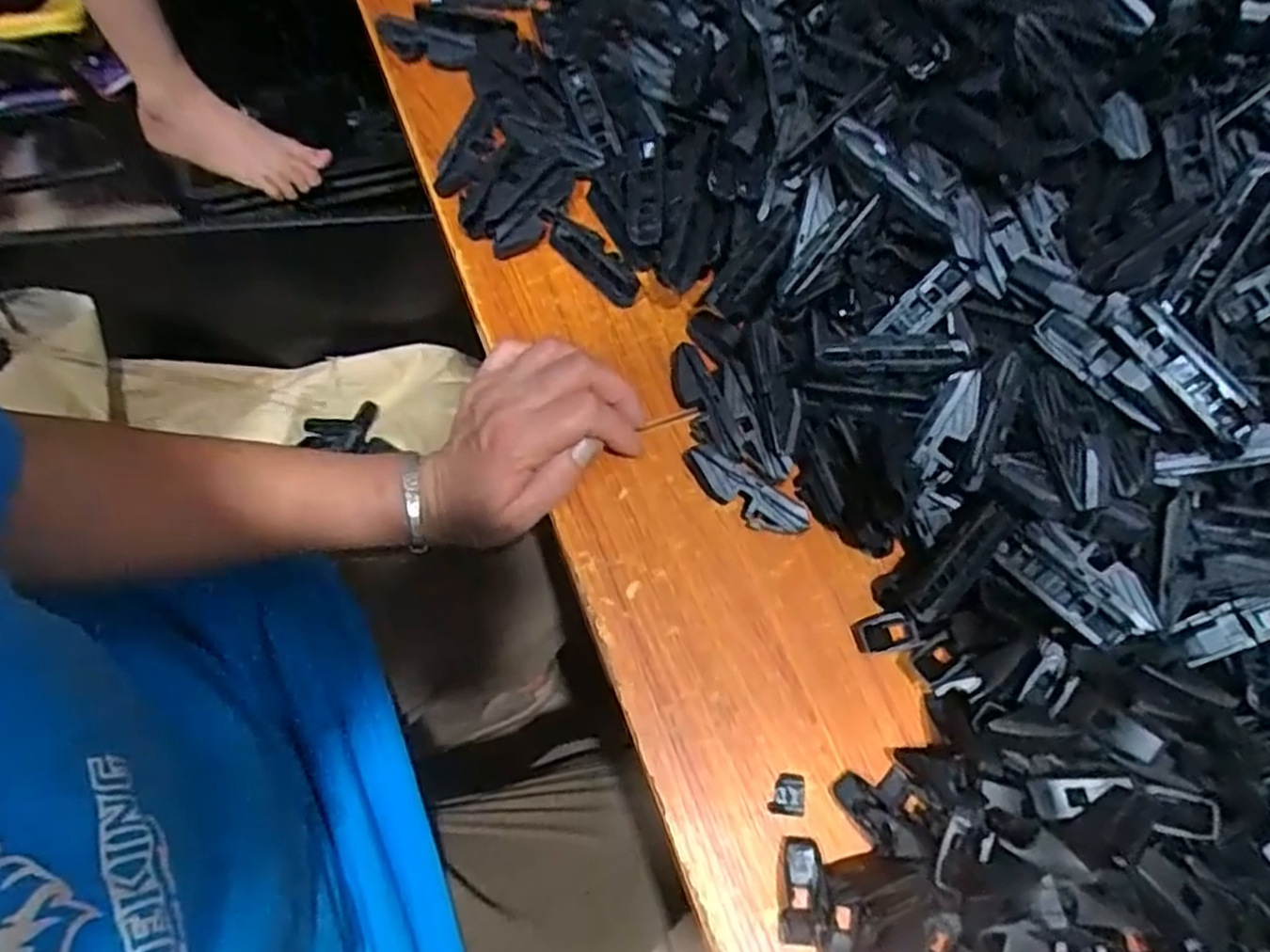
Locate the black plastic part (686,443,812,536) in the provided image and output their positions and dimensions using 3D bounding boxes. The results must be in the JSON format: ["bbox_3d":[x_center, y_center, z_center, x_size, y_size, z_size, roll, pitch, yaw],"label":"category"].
[{"bbox_3d":[0.058,0.009,0.405,0.073,0.019,0.022,36,70,12],"label":"black plastic part"}]

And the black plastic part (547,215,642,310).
[{"bbox_3d":[-0.025,-0.133,0.464,0.026,0.008,0.071,-42,75,-18],"label":"black plastic part"}]

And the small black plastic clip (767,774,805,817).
[{"bbox_3d":[0.072,0.149,0.354,0.017,0.004,0.018,10,67,1],"label":"small black plastic clip"}]

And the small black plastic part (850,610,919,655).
[{"bbox_3d":[0.127,0.079,0.384,0.029,0.010,0.018,-5,68,-5],"label":"small black plastic part"}]

